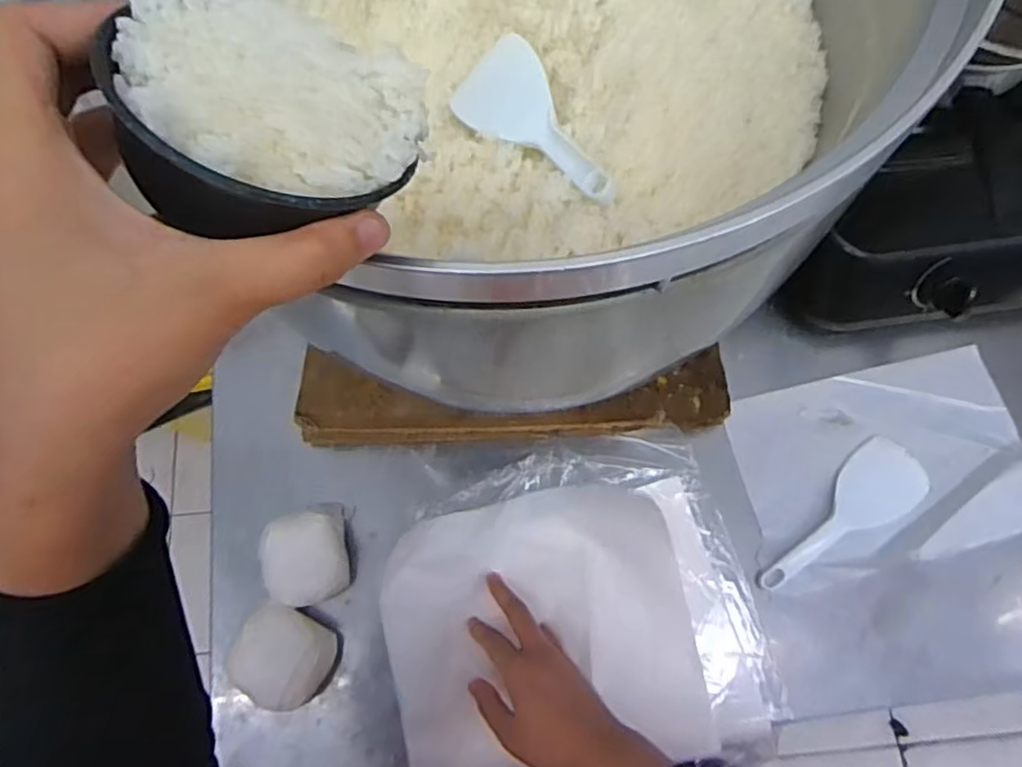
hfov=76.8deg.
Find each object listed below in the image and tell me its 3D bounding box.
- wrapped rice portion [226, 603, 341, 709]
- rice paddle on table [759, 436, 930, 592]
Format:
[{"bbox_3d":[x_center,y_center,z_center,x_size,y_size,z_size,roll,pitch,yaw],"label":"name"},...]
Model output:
[{"bbox_3d":[-0.195,0.235,0.560,0.077,0.053,0.070,34,77,11],"label":"wrapped rice portion"},{"bbox_3d":[0.304,0.119,0.596,0.189,0.011,0.064,-33,75,-8],"label":"rice paddle on table"}]

